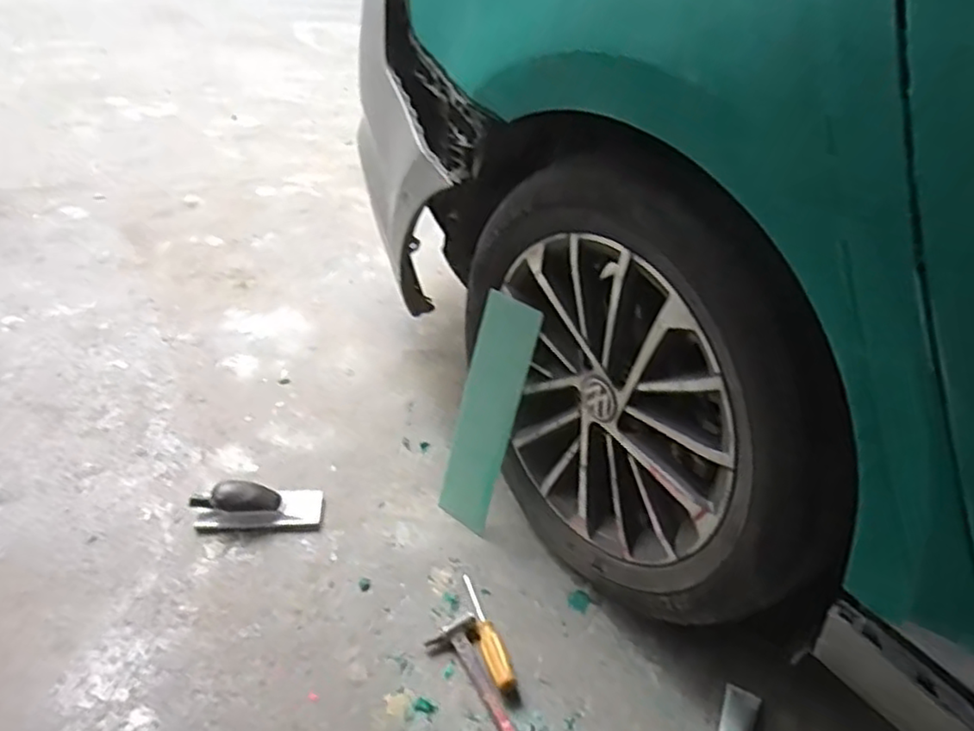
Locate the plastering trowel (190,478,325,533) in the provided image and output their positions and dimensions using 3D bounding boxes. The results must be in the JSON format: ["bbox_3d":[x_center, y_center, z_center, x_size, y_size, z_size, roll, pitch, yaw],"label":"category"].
[{"bbox_3d":[-0.375,0.229,1.111,0.206,0.055,0.074,1,36,-6],"label":"plastering trowel"}]

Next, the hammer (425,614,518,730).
[{"bbox_3d":[-0.003,0.432,0.869,0.068,0.020,0.239,-12,39,-23],"label":"hammer"}]

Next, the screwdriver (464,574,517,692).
[{"bbox_3d":[-0.008,0.374,0.971,0.035,0.030,0.190,-10,38,-21],"label":"screwdriver"}]

